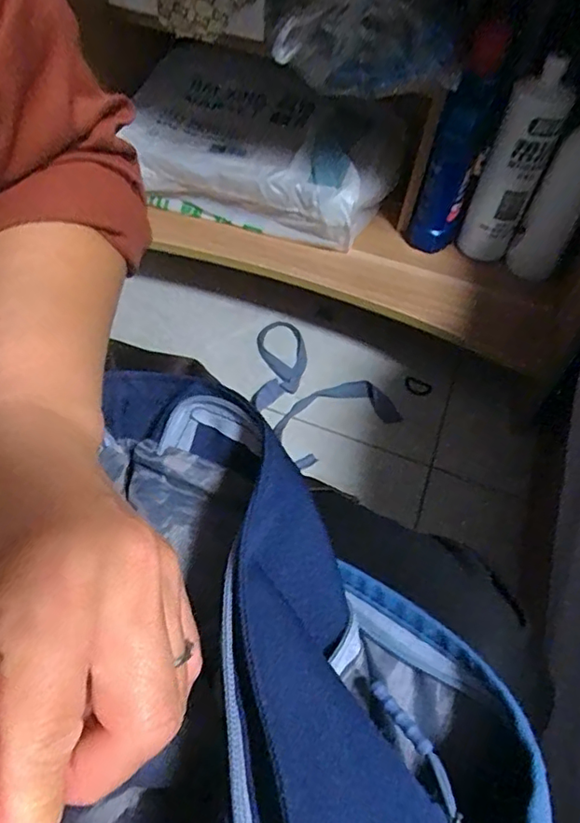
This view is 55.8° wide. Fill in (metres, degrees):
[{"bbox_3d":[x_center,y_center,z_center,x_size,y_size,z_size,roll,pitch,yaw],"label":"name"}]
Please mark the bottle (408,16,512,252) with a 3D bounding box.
[{"bbox_3d":[0.219,-0.341,0.710,0.071,0.286,0.086,21,55,10],"label":"bottle"}]

